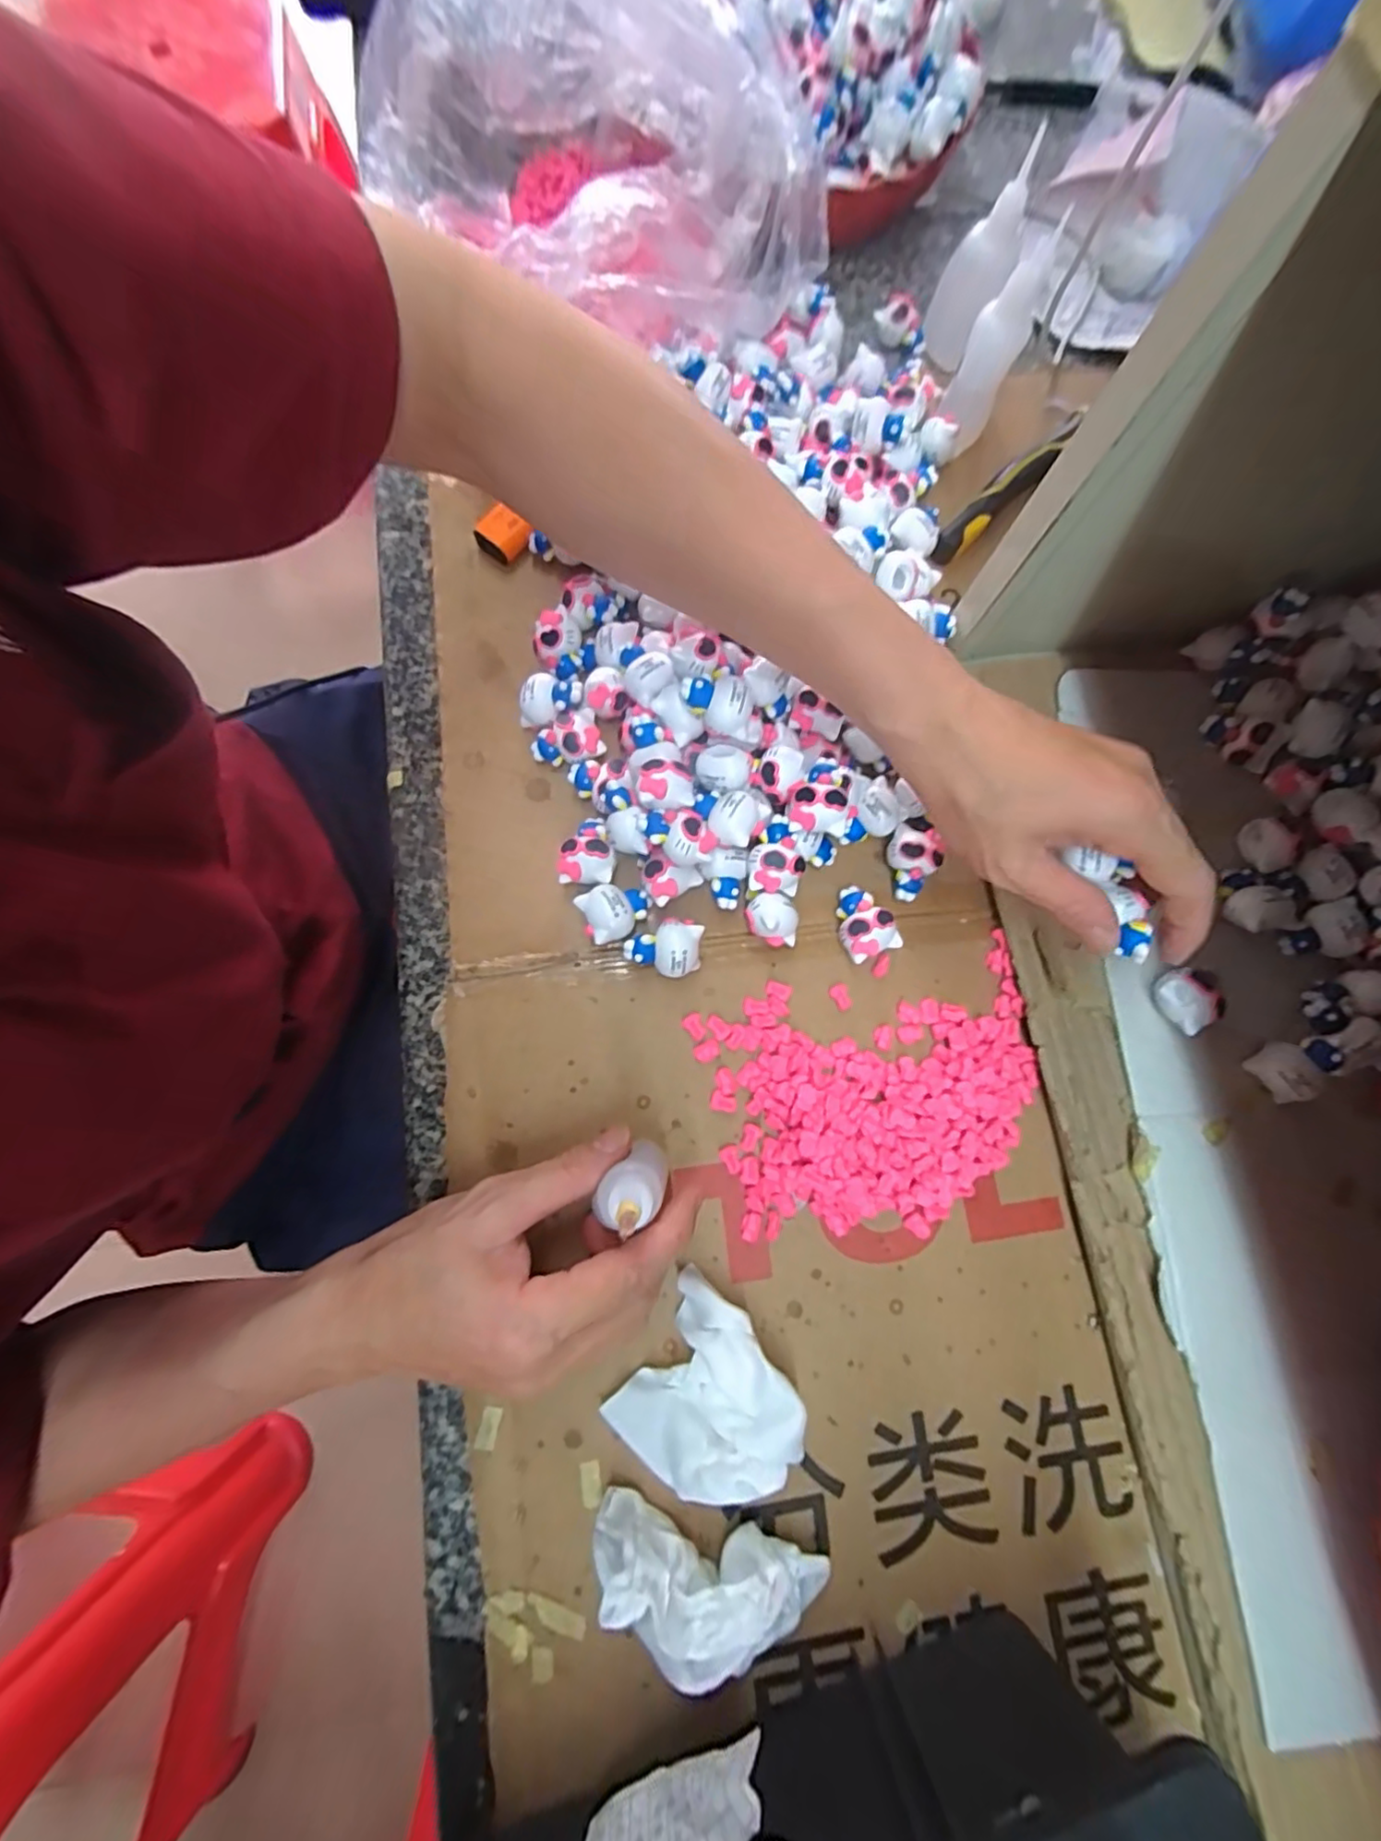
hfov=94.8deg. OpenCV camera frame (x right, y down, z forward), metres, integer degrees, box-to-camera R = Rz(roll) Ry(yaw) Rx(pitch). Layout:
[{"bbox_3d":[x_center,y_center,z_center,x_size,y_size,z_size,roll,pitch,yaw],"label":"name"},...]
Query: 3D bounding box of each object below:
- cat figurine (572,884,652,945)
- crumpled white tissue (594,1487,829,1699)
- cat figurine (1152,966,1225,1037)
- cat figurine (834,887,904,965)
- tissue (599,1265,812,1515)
[{"bbox_3d":[-0.034,-0.004,0.295,0.032,0.022,0.025,-27,80,-6],"label":"cat figurine"},{"bbox_3d":[0.005,0.249,0.235,0.085,0.036,0.033,15,79,3],"label":"crumpled white tissue"},{"bbox_3d":[0.224,0.036,0.289,0.018,0.024,0.027,-39,81,-8],"label":"cat figurine"},{"bbox_3d":[0.082,0.000,0.302,0.024,0.017,0.035,-22,79,-5],"label":"cat figurine"},{"bbox_3d":[0.009,0.194,0.257,0.067,0.027,0.068,34,80,6],"label":"tissue"}]

